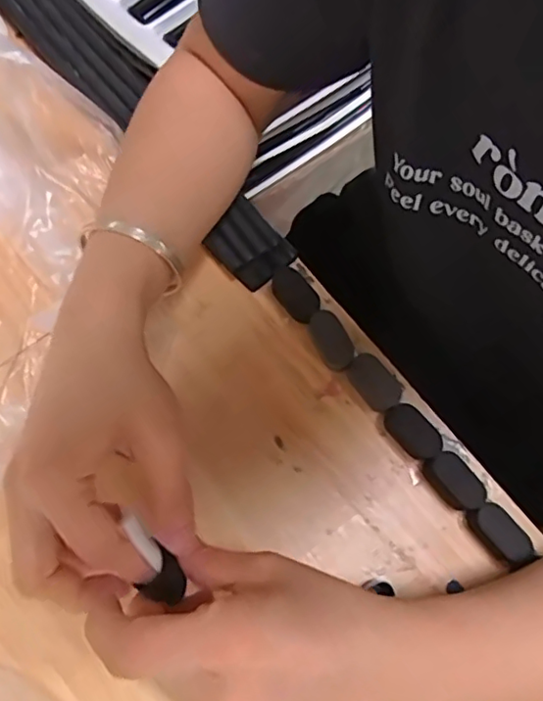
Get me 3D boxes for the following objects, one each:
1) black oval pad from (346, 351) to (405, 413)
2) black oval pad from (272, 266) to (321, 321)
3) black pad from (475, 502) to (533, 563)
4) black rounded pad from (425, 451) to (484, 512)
[{"bbox_3d":[0.063,0.021,0.353,0.022,0.017,0.037,-38,77,-14],"label":"black oval pad"},{"bbox_3d":[0.015,-0.038,0.373,0.022,0.007,0.038,-35,76,-13],"label":"black oval pad"},{"bbox_3d":[0.131,0.106,0.328,0.019,0.021,0.035,-37,76,-14],"label":"black pad"},{"bbox_3d":[0.108,0.078,0.337,0.017,0.022,0.036,-37,76,-14],"label":"black rounded pad"}]

